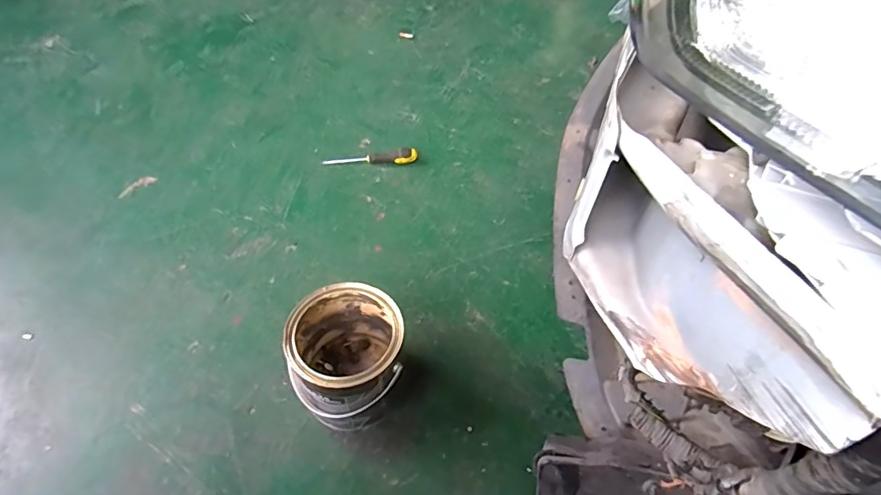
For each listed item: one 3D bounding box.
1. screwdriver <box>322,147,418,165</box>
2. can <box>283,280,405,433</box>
[{"bbox_3d":[-0.155,-0.200,1.143,0.208,0.028,0.029,-4,51,-6],"label":"screwdriver"},{"bbox_3d":[-0.135,0.168,0.762,0.158,0.172,0.165,-13,53,-13],"label":"can"}]

